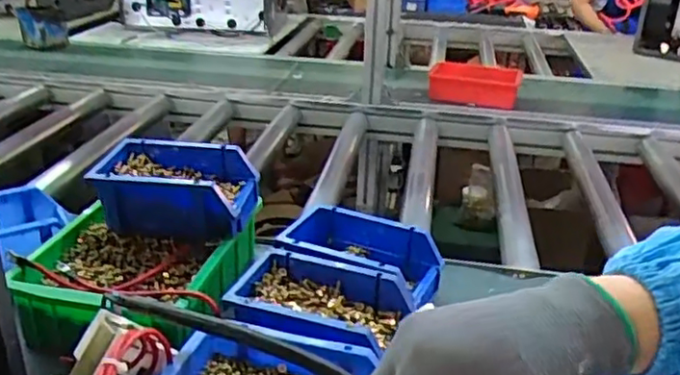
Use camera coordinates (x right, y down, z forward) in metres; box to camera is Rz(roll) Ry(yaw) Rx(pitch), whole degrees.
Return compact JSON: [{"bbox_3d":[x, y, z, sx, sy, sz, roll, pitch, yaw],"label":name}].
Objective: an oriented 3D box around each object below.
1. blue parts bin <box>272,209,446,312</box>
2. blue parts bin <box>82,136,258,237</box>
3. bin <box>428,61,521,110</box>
[{"bbox_3d":[0.026,0.075,0.701,0.158,0.057,0.103,12,27,21],"label":"blue parts bin"},{"bbox_3d":[-0.178,0.011,0.709,0.161,0.090,0.098,3,25,2],"label":"blue parts bin"},{"bbox_3d":[0.290,-0.217,1.386,0.197,0.076,0.070,5,25,7],"label":"bin"}]

